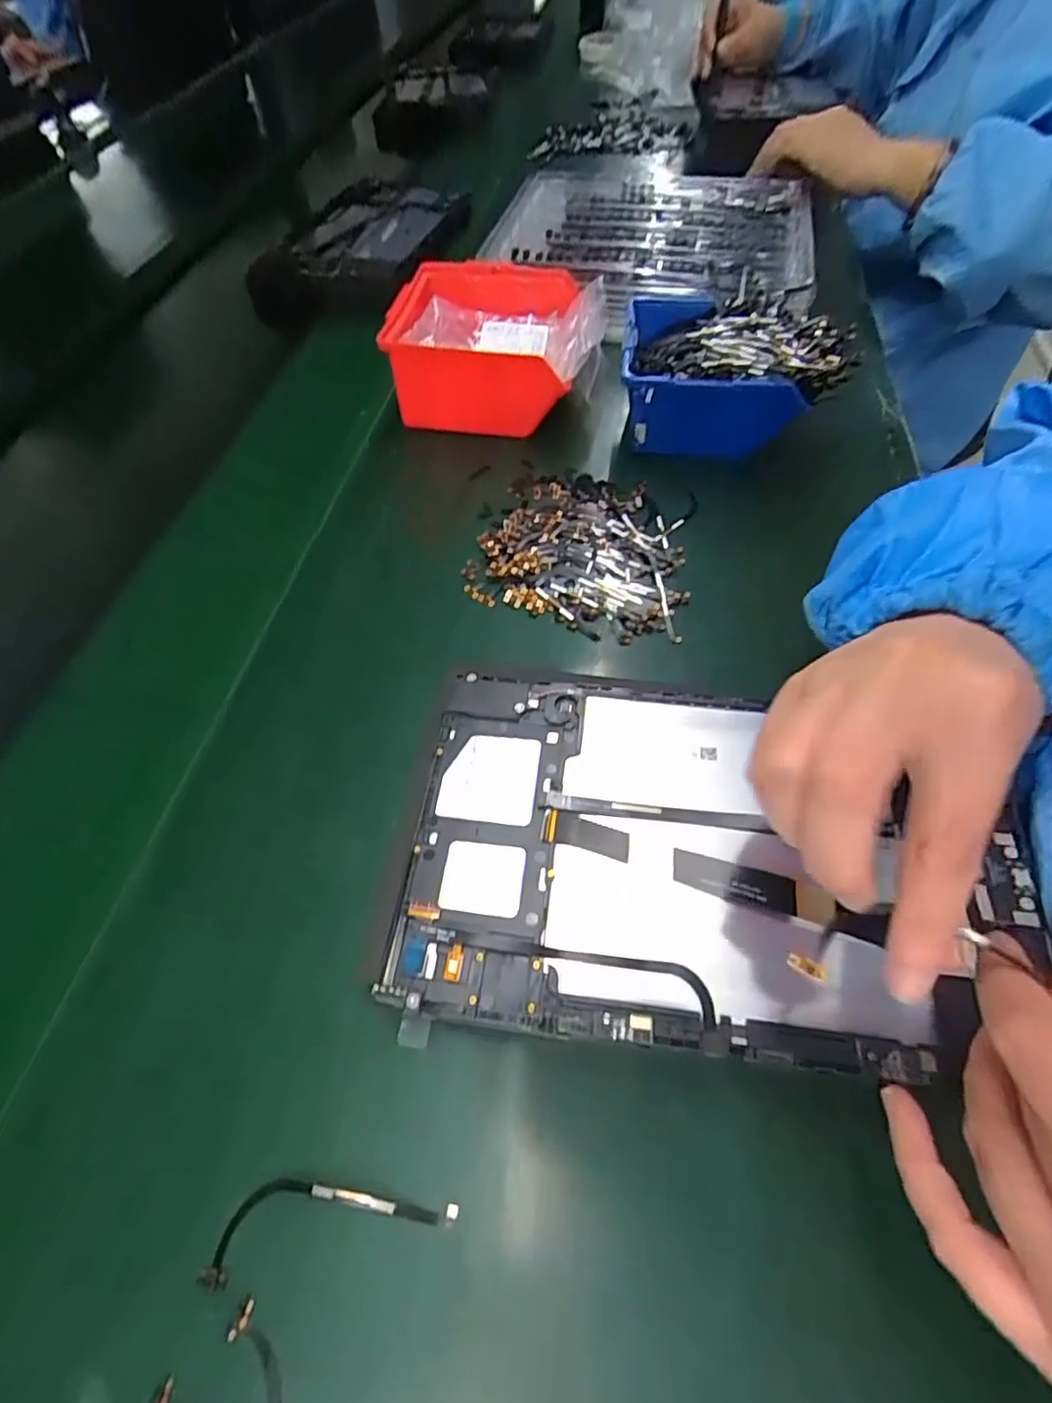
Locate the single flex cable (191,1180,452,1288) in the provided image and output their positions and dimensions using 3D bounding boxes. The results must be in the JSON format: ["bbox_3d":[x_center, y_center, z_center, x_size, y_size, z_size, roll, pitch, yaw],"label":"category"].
[{"bbox_3d":[-0.067,0.175,0.210,0.085,0.009,0.024,-11,58,-5],"label":"single flex cable"}]

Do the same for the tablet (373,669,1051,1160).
[{"bbox_3d":[0.070,0.062,0.252,0.237,0.007,0.152,8,57,10],"label":"tablet"}]

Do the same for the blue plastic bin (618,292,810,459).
[{"bbox_3d":[0.128,-0.228,0.443,0.120,0.071,0.106,6,57,7],"label":"blue plastic bin"}]

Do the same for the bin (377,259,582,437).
[{"bbox_3d":[-0.024,-0.267,0.474,0.141,0.074,0.126,5,57,6],"label":"bin"}]

